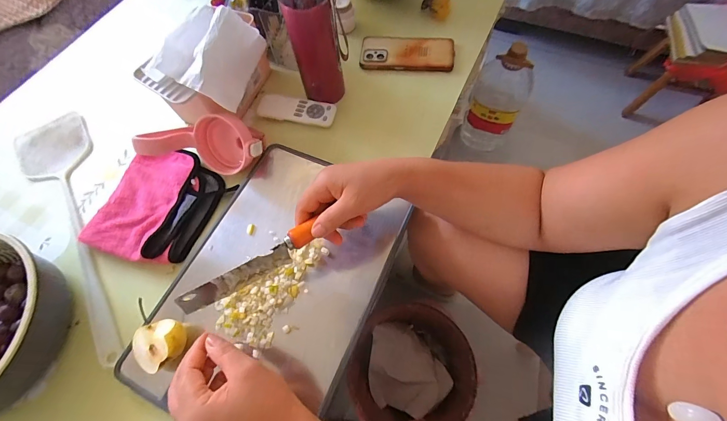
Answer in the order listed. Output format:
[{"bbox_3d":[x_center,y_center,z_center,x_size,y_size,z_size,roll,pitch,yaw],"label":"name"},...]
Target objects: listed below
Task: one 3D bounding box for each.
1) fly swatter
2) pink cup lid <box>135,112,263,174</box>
[{"bbox_3d":[-0.429,0.017,0.454,0.104,0.010,0.445,-30,67,-10],"label":"fly swatter"},{"bbox_3d":[-0.225,-0.096,0.448,0.154,0.071,0.061,-1,65,3],"label":"pink cup lid"}]

